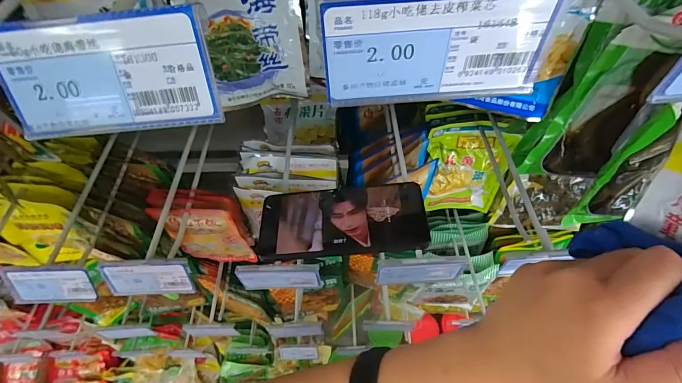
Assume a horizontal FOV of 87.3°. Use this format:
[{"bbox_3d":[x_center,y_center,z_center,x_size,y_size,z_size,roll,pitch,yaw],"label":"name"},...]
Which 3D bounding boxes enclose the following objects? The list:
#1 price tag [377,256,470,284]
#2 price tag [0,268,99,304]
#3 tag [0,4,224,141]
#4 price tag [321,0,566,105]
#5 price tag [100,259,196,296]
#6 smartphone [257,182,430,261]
[{"bbox_3d":[0.075,0.073,0.336,0.082,0.034,0.007,-4,40,-2],"label":"price tag"},{"bbox_3d":[-0.288,0.094,0.353,0.083,0.046,0.009,-2,27,-1],"label":"price tag"},{"bbox_3d":[-0.086,-0.042,0.133,0.080,0.041,0.004,-4,28,4],"label":"tag"},{"bbox_3d":[0.034,-0.051,0.127,0.079,0.042,0.007,-4,59,-1],"label":"price tag"},{"bbox_3d":[-0.186,0.084,0.347,0.083,0.047,0.011,0,35,2],"label":"price tag"},{"bbox_3d":[0.001,0.028,0.361,0.163,0.009,0.080,-5,51,5],"label":"smartphone"}]

